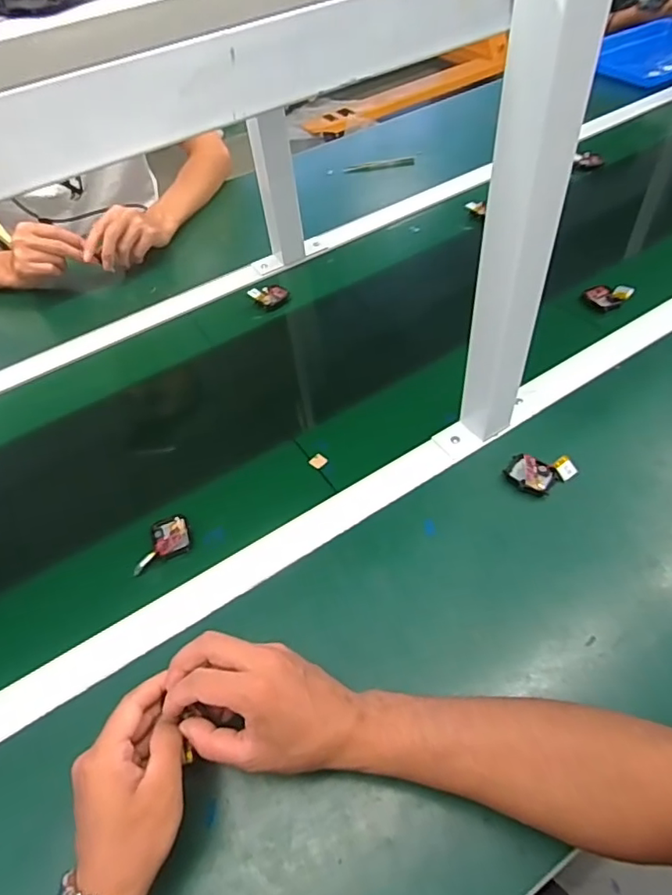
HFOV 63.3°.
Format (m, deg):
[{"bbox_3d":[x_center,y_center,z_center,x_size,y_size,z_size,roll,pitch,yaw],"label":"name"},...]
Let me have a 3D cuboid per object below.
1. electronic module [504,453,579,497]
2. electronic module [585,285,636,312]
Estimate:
[{"bbox_3d":[0.209,0.028,0.556,0.067,0.016,0.043,5,53,9],"label":"electronic module"},{"bbox_3d":[0.365,-0.205,0.736,0.048,0.016,0.045,-30,52,-1],"label":"electronic module"}]

